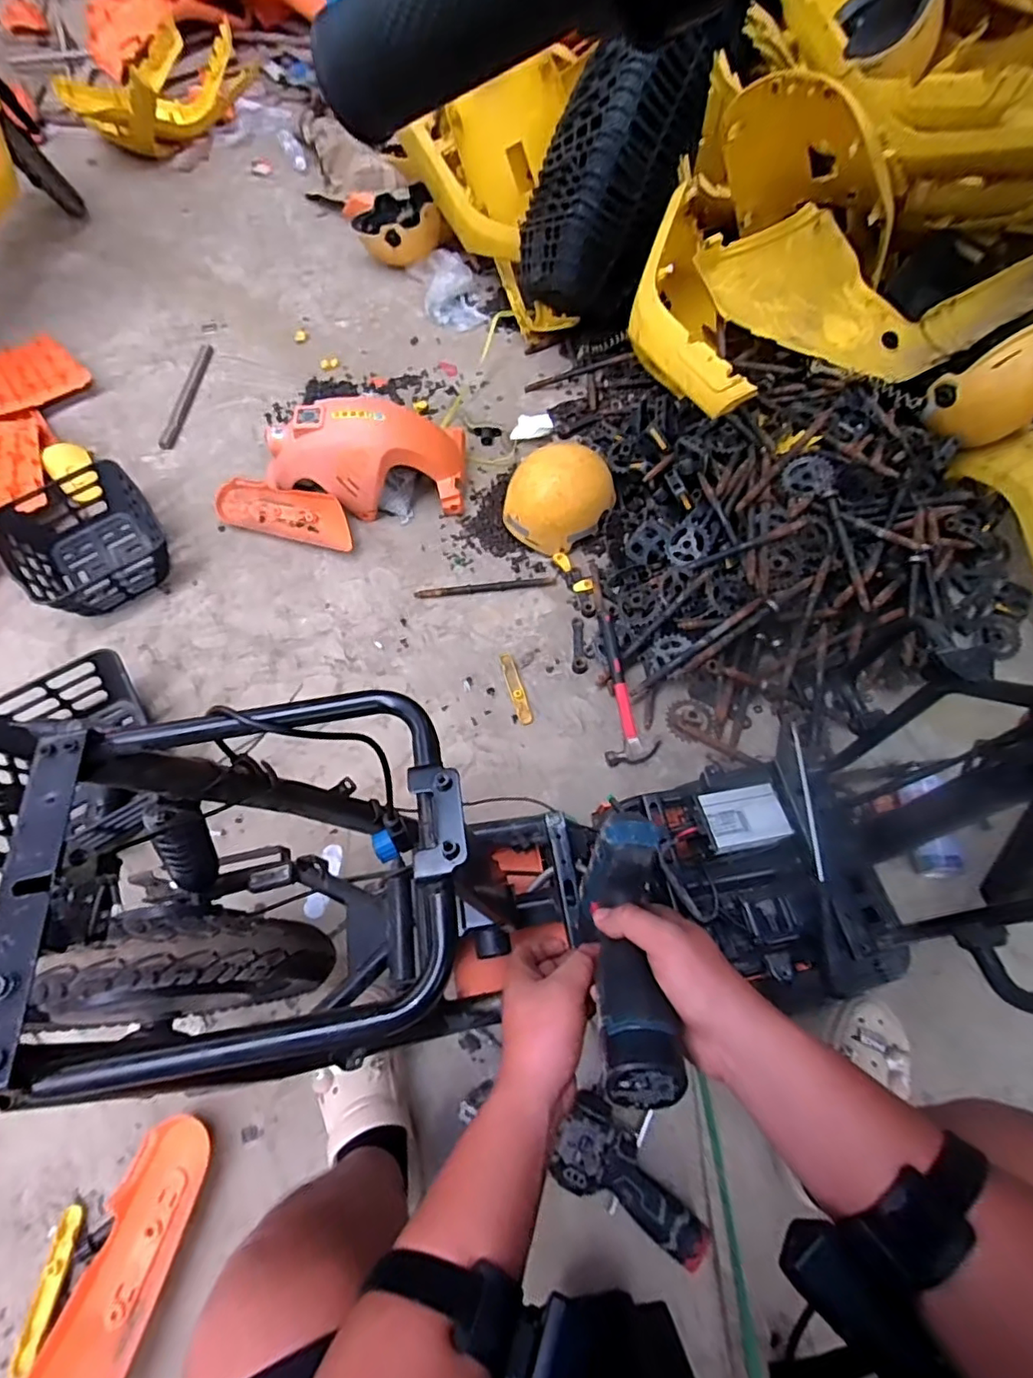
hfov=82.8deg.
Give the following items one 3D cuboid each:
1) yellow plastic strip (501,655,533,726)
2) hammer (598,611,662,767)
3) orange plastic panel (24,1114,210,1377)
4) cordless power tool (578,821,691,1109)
[{"bbox_3d":[0.000,-0.002,1.158,0.031,0.016,0.159,-15,63,-7],"label":"yellow plastic strip"},{"bbox_3d":[0.190,-0.004,1.126,0.096,0.034,0.299,-8,75,-3],"label":"hammer"},{"bbox_3d":[-0.506,0.750,0.742,0.114,0.057,0.349,10,63,6],"label":"orange plastic panel"},{"bbox_3d":[0.081,0.199,0.440,0.056,0.094,0.187,2,49,3],"label":"cordless power tool"}]

